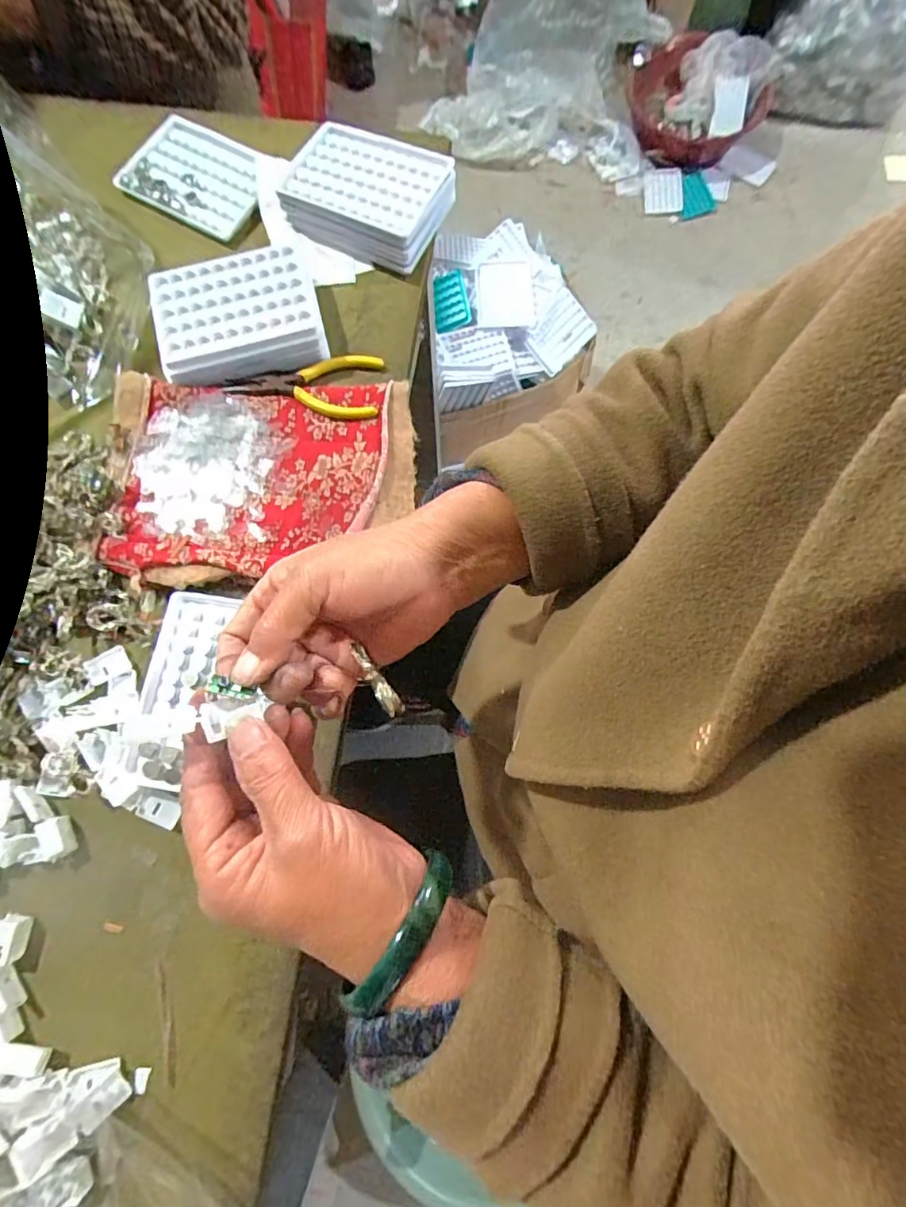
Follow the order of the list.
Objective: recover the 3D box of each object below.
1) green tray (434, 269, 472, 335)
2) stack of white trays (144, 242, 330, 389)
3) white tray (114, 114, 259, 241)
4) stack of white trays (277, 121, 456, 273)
[{"bbox_3d":[-0.004,-0.508,0.864,0.059,0.020,0.105,-5,77,-2],"label":"green tray"},{"bbox_3d":[-0.173,-0.233,0.417,0.126,0.029,0.090,-15,77,-4],"label":"stack of white trays"},{"bbox_3d":[-0.234,-0.390,0.472,0.121,0.012,0.089,28,78,8],"label":"white tray"},{"bbox_3d":[-0.074,-0.358,0.449,0.132,0.034,0.096,24,78,5],"label":"stack of white trays"}]

